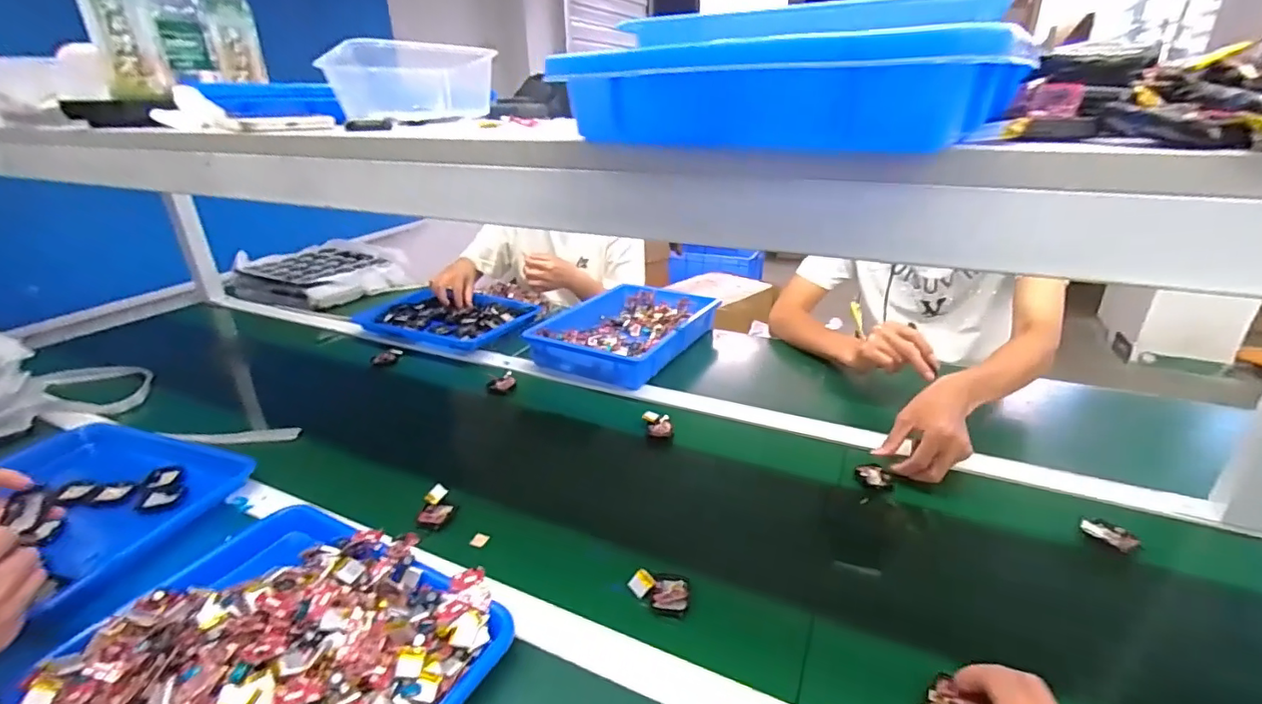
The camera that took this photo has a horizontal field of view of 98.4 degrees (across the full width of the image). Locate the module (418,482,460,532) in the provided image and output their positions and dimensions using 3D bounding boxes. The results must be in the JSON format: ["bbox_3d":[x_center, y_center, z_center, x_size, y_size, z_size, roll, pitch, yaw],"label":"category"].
[{"bbox_3d":[-0.227,0.183,0.646,0.037,0.020,0.059,-2,24,-2],"label":"module"}]

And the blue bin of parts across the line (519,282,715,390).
[{"bbox_3d":[-0.016,-0.051,1.086,0.281,0.054,0.373,13,28,29],"label":"blue bin of parts across the line"}]

